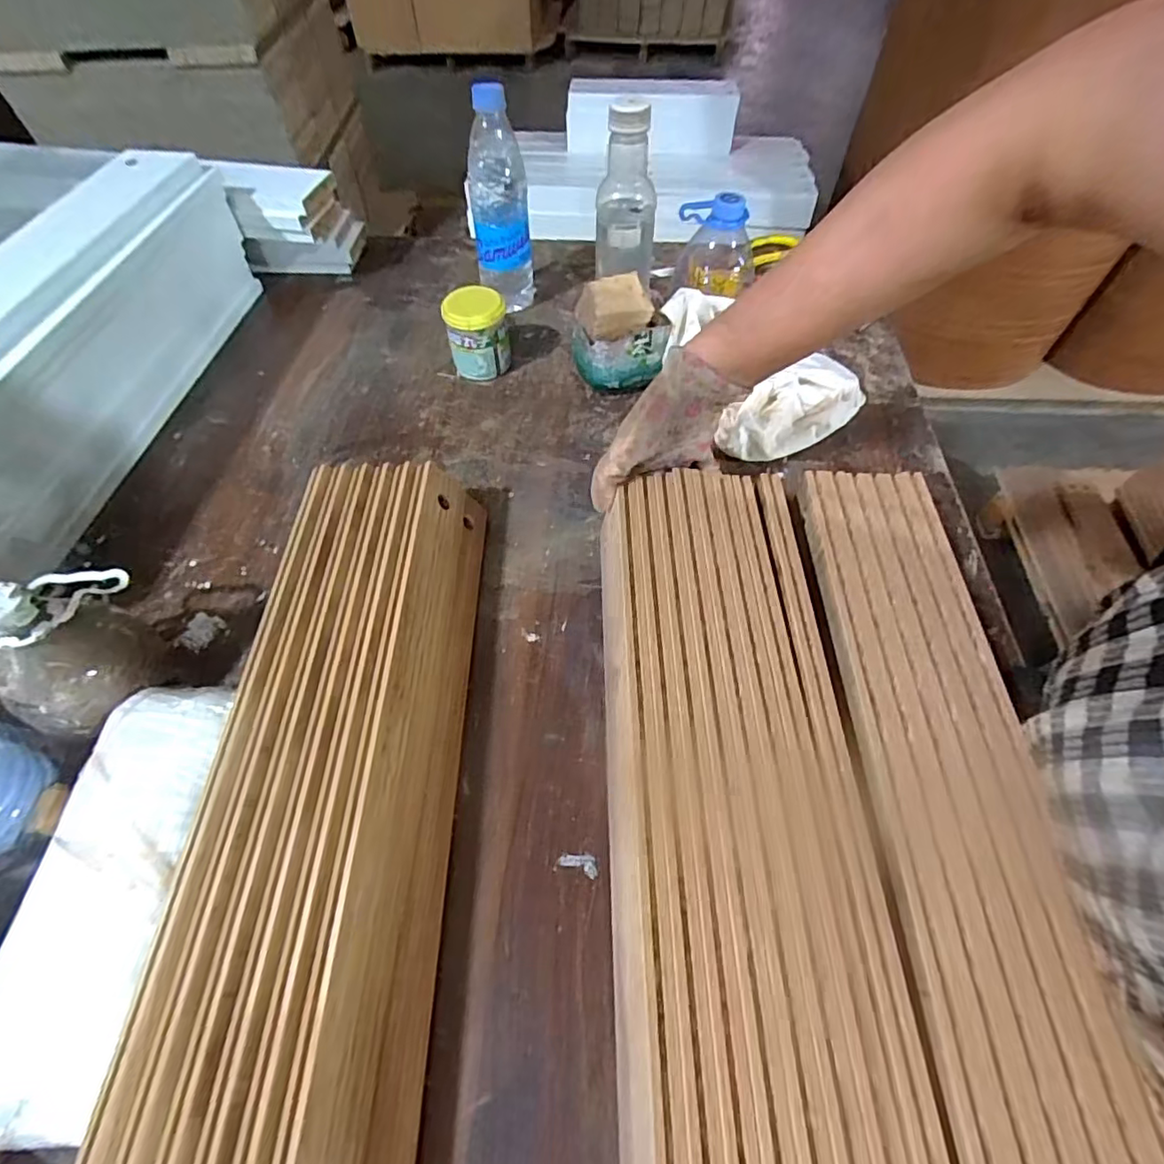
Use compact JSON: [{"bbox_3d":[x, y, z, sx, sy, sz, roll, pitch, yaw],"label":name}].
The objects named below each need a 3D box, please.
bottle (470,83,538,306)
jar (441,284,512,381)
[{"bbox_3d":[-0.090,-0.414,0.632,0.064,0.203,0.059,-3,57,-1],"label":"bottle"},{"bbox_3d":[-0.113,-0.269,0.613,0.064,0.077,0.054,-9,58,-5],"label":"jar"}]

